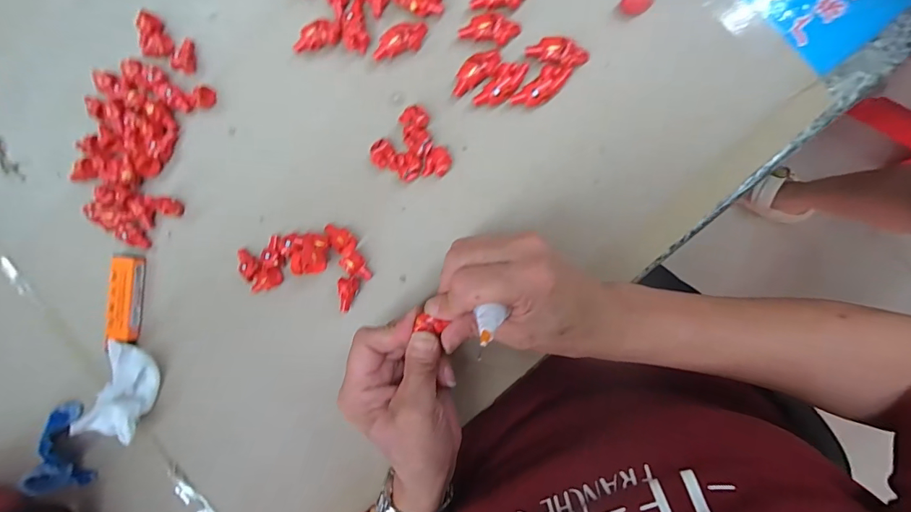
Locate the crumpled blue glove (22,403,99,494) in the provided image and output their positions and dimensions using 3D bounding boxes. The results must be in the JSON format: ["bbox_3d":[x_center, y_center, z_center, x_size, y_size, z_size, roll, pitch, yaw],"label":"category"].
[{"bbox_3d":[-0.333,0.161,0.362,0.022,0.047,0.069,-11,77,9],"label":"crumpled blue glove"}]

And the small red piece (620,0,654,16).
[{"bbox_3d":[0.123,-0.169,0.288,0.023,0.013,0.013,-20,90,10],"label":"small red piece"}]

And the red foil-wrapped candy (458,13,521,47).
[{"bbox_3d":[0.024,-0.158,0.298,0.039,0.010,0.019,16,96,8],"label":"red foil-wrapped candy"}]

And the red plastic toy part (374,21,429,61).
[{"bbox_3d":[-0.040,-0.155,0.308,0.041,0.012,0.016,-15,91,10],"label":"red plastic toy part"}]

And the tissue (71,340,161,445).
[{"bbox_3d":[-0.261,0.106,0.339,0.029,0.045,0.075,19,96,7],"label":"tissue"}]

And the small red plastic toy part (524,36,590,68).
[{"bbox_3d":[0.071,-0.140,0.297,0.041,0.015,0.016,15,96,8],"label":"small red plastic toy part"}]

